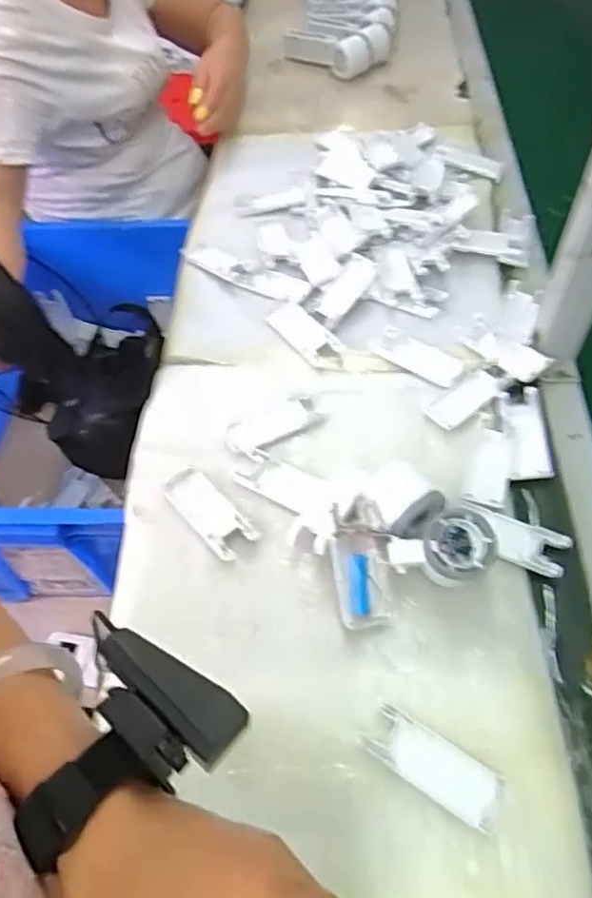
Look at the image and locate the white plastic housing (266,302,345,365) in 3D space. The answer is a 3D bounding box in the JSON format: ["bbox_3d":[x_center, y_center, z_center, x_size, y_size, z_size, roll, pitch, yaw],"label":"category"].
[{"bbox_3d":[0.007,-0.134,0.706,0.045,0.009,0.099,-33,60,-19],"label":"white plastic housing"}]

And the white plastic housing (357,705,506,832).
[{"bbox_3d":[0.100,0.229,0.449,0.099,0.006,0.040,27,60,19],"label":"white plastic housing"}]

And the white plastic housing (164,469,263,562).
[{"bbox_3d":[-0.081,0.058,0.578,0.041,0.007,0.099,-38,62,-22],"label":"white plastic housing"}]

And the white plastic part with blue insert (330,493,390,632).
[{"bbox_3d":[0.054,0.095,0.522,0.047,0.025,0.104,-3,74,0],"label":"white plastic part with blue insert"}]

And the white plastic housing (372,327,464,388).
[{"bbox_3d":[0.134,-0.101,0.681,0.095,0.009,0.044,29,61,21],"label":"white plastic housing"}]

